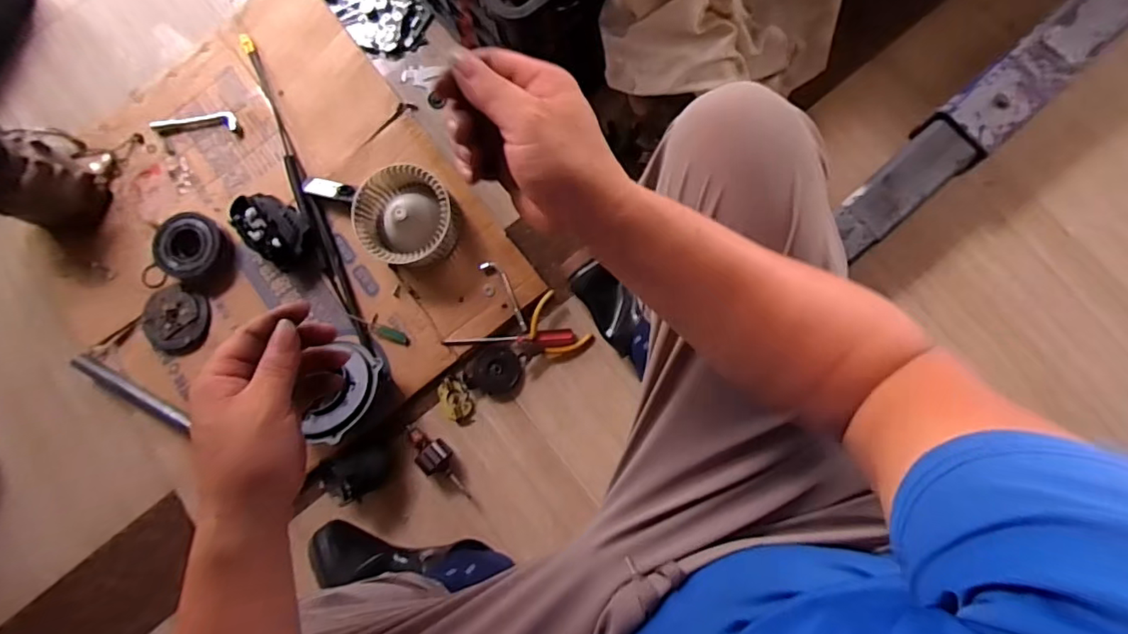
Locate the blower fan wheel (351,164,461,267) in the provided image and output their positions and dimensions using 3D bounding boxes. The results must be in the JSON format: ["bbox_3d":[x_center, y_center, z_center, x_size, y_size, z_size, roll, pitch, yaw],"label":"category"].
[{"bbox_3d":[-0.233,-0.148,0.835,0.135,0.070,0.145,0,82,3],"label":"blower fan wheel"}]

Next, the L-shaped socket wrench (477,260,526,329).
[{"bbox_3d":[-0.084,-0.036,0.845,0.026,0.005,0.119,-35,82,-2],"label":"L-shaped socket wrench"}]

